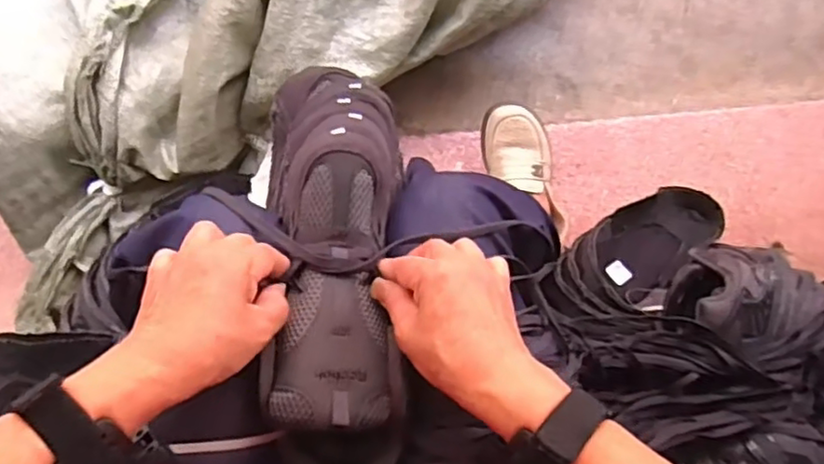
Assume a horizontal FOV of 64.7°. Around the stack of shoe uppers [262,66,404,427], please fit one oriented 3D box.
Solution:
[{"bbox_3d":[-0.061,-0.022,0.476,0.100,0.086,0.322,-3,53,-2],"label":"stack of shoe uppers"}]

